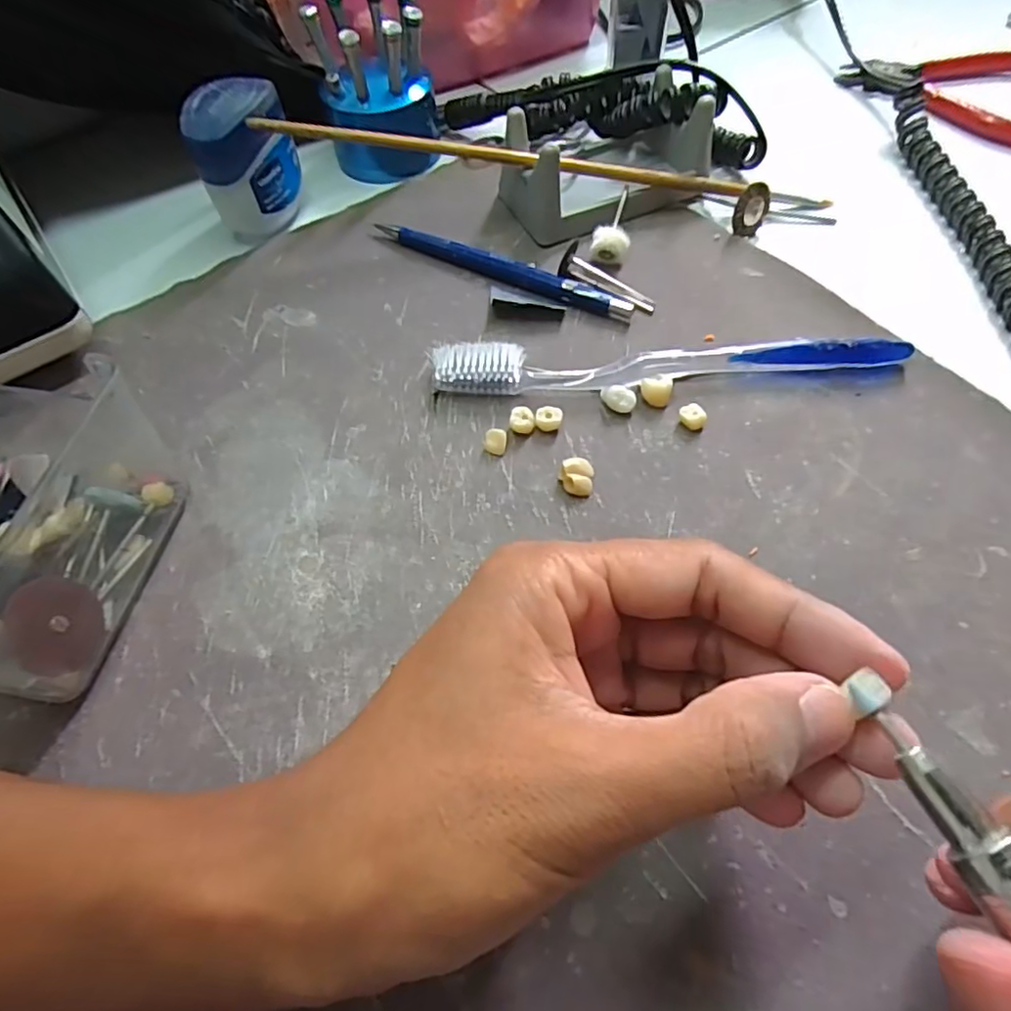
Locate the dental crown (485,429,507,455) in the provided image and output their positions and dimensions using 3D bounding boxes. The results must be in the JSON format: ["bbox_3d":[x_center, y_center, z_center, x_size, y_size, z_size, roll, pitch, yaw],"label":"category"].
[{"bbox_3d":[-0.004,-0.025,0.230,0.008,0.006,0.010,-1,59,2],"label":"dental crown"}]

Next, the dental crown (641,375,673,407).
[{"bbox_3d":[0.060,-0.046,0.238,0.012,0.009,0.009,12,60,10],"label":"dental crown"}]

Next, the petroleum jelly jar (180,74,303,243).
[{"bbox_3d":[-0.126,-0.167,0.291,0.039,0.060,0.054,19,62,13],"label":"petroleum jelly jar"}]

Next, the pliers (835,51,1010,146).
[{"bbox_3d":[0.259,-0.245,0.349,0.119,0.013,0.098,20,62,14],"label":"pliers"}]

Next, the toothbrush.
[{"bbox_3d":[0.065,-0.056,0.242,0.186,0.013,0.018,0,59,2],"label":"toothbrush"}]

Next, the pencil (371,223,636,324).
[{"bbox_3d":[-0.004,-0.111,0.280,0.132,0.007,0.012,25,63,16],"label":"pencil"}]

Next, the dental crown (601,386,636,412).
[{"bbox_3d":[0.044,-0.041,0.236,0.014,0.008,0.008,12,60,10],"label":"dental crown"}]

